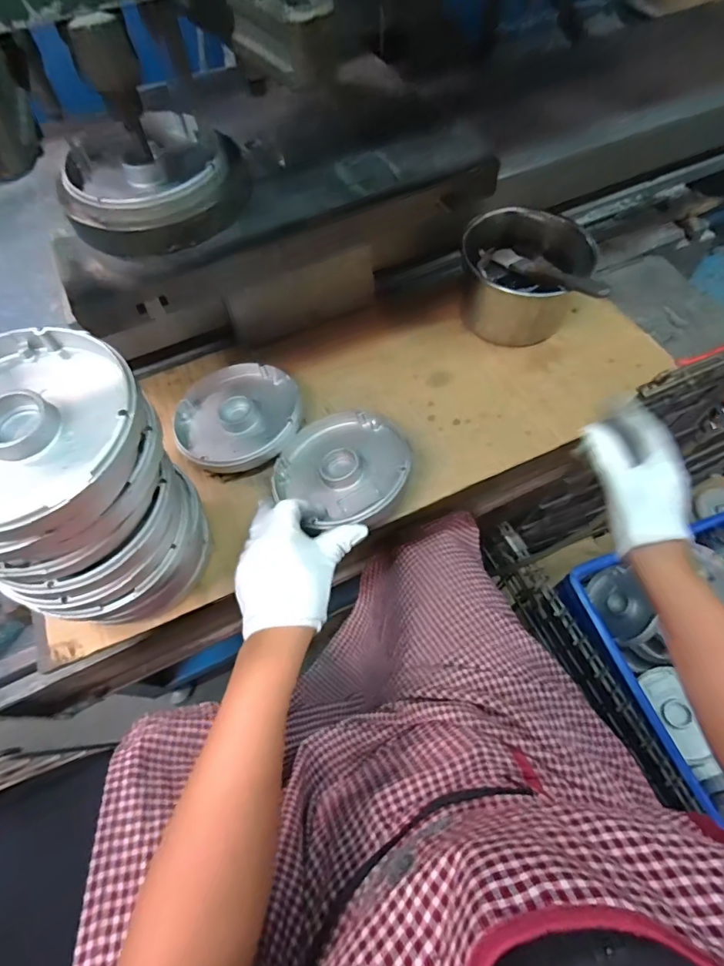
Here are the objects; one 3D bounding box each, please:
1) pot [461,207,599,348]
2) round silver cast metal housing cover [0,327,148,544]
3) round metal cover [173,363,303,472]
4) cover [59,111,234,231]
[{"bbox_3d":[0.192,-0.241,0.564,0.151,0.105,0.127,11,64,7],"label":"pot"},{"bbox_3d":[-0.205,-0.031,0.287,0.137,0.036,0.141,-1,63,1],"label":"round silver cast metal housing cover"},{"bbox_3d":[-0.137,-0.074,0.518,0.137,0.039,0.136,-1,63,1],"label":"round metal cover"},{"bbox_3d":[-0.196,-0.289,0.427,0.152,0.034,0.124,-22,65,-10],"label":"cover"}]

